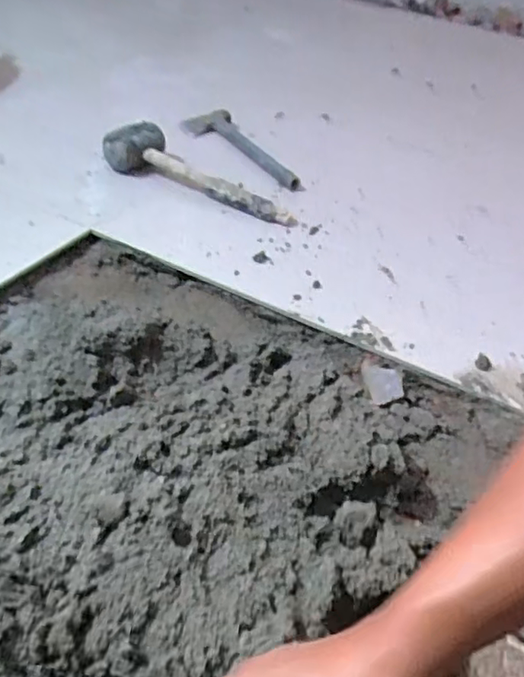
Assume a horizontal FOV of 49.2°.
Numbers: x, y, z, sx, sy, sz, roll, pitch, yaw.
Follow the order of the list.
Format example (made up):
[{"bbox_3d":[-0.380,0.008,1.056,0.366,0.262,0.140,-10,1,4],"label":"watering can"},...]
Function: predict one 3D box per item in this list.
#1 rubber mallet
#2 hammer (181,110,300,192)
[{"bbox_3d":[-0.086,-0.253,0.854,0.302,0.059,0.088,21,42,13],"label":"rubber mallet"},{"bbox_3d":[-0.044,-0.322,0.968,0.091,0.022,0.284,-17,47,-27],"label":"hammer"}]

